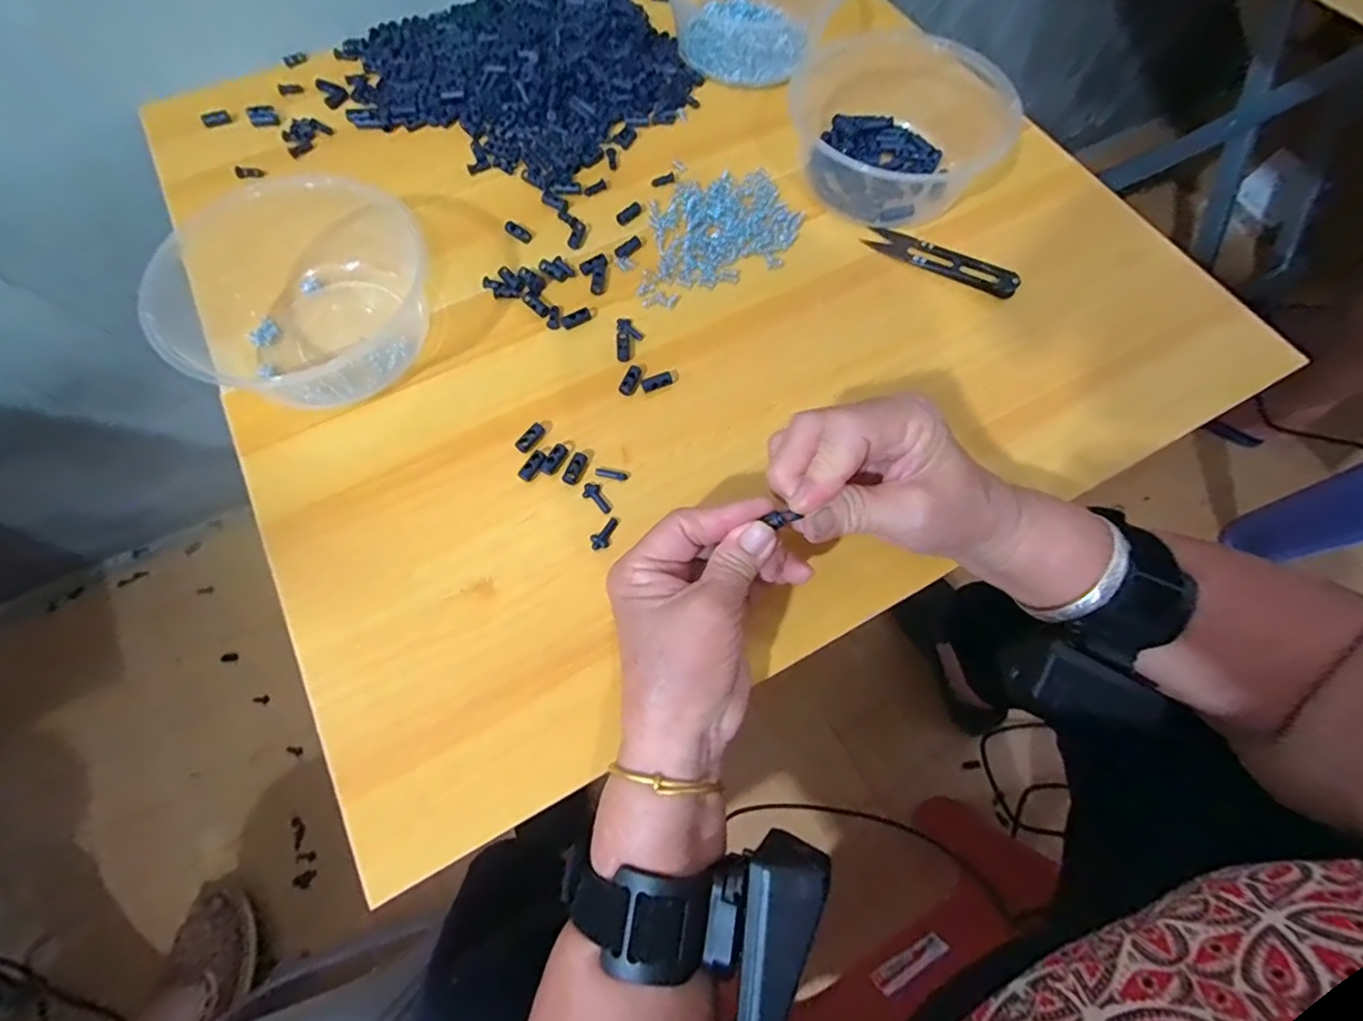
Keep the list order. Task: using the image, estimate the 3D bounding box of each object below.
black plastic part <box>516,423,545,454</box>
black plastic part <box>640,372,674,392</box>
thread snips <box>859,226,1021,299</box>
[{"bbox_3d":[-0.085,-0.041,0.324,0.008,0.005,0.019,37,73,11],"label":"black plastic part"},{"bbox_3d":[-0.014,-0.076,0.340,0.019,0.006,0.007,-18,72,-8],"label":"black plastic part"},{"bbox_3d":[0.173,-0.168,0.381,0.100,0.011,0.022,30,72,9],"label":"thread snips"}]

